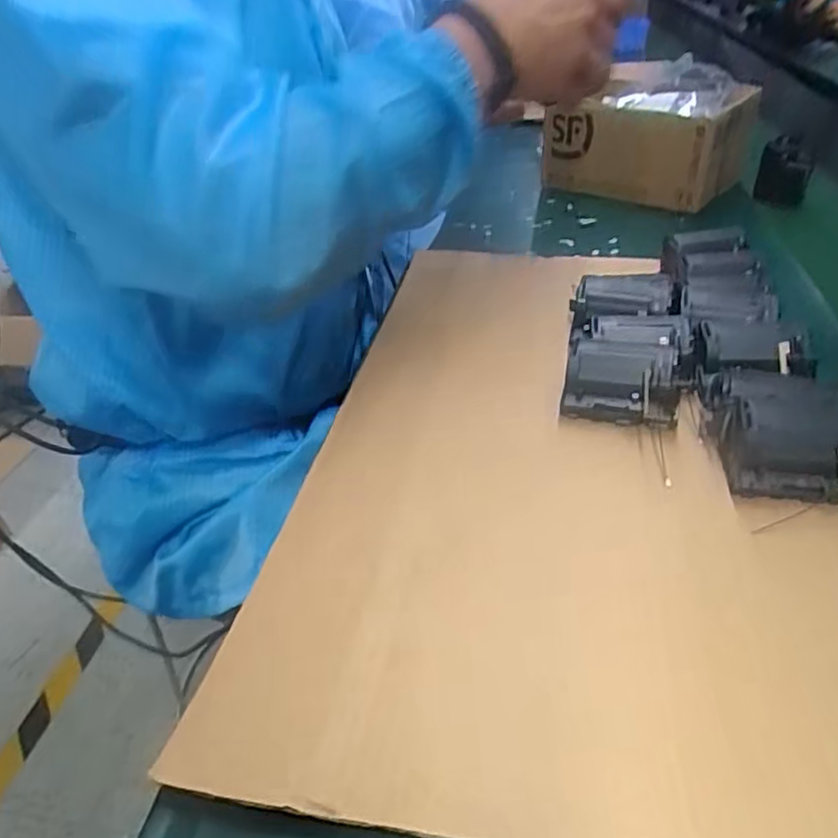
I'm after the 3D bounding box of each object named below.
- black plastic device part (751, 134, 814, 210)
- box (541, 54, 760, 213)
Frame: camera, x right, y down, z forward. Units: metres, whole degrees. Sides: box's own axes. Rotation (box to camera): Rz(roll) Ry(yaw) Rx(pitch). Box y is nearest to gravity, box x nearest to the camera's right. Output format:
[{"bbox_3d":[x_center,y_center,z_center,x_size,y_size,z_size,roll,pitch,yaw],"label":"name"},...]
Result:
[{"bbox_3d":[0.431,-0.288,0.783,0.055,0.083,0.023,9,38,12],"label":"black plastic device part"},{"bbox_3d":[0.273,-0.340,0.793,0.204,0.112,0.155,20,42,29],"label":"box"}]

